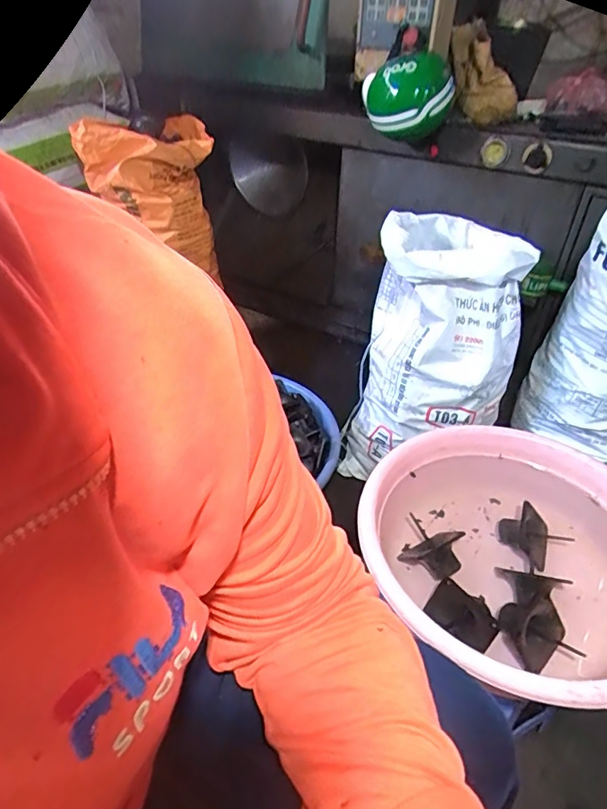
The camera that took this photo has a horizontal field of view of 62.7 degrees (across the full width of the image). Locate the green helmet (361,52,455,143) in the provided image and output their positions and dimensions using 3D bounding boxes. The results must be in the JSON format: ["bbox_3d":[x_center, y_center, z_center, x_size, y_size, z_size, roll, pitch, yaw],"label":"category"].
[{"bbox_3d":[0.320,-0.955,1.559,0.303,0.236,0.304,9,40,8],"label":"green helmet"}]

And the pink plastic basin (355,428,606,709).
[{"bbox_3d":[0.300,0.207,0.712,0.417,0.109,0.422,-26,47,-30],"label":"pink plastic basin"}]

